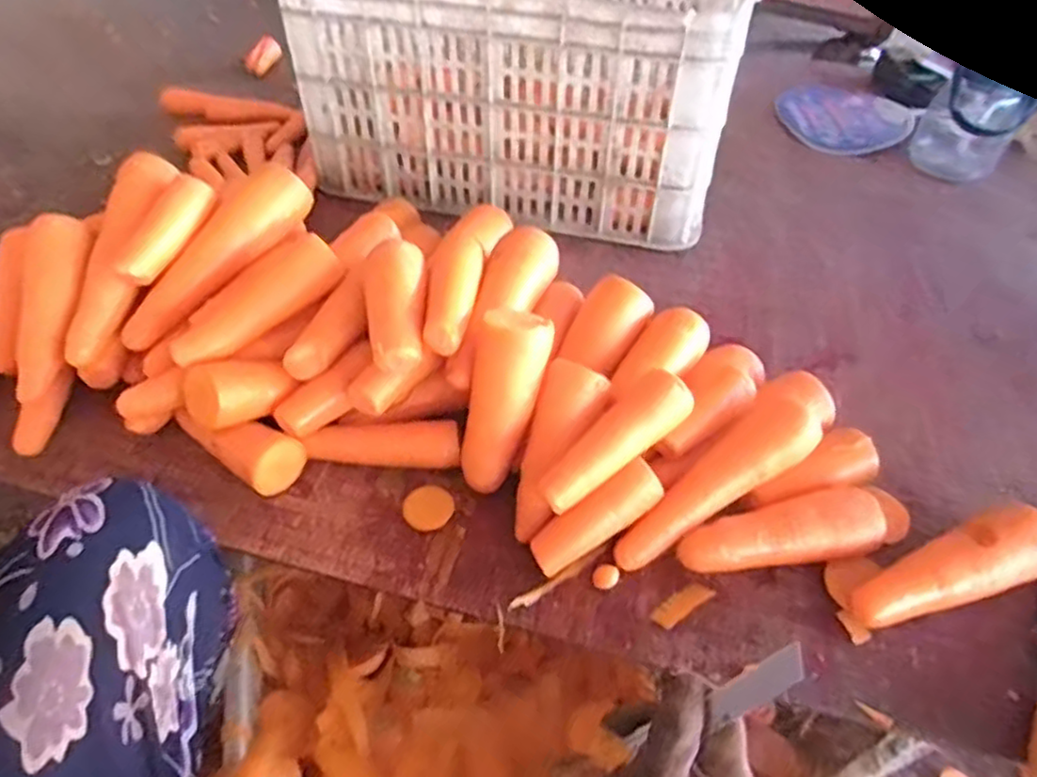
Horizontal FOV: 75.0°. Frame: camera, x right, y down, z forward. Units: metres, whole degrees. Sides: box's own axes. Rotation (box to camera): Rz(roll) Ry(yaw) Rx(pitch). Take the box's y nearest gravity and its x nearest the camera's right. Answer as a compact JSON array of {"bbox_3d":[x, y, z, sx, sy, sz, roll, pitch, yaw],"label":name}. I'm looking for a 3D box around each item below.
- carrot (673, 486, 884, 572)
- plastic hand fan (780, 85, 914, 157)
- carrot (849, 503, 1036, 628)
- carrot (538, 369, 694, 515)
[{"bbox_3d":[0.201,0.113,0.527,0.154,0.054,0.048,-3,47,-6],"label":"carrot"},{"bbox_3d":[0.510,-0.441,1.084,0.194,0.019,0.271,-5,44,-2],"label":"plastic hand fan"},{"bbox_3d":[0.322,0.137,0.505,0.174,0.053,0.052,-13,49,-15],"label":"carrot"},{"bbox_3d":[0.073,0.039,0.518,0.138,0.033,0.038,-40,57,-9],"label":"carrot"}]

